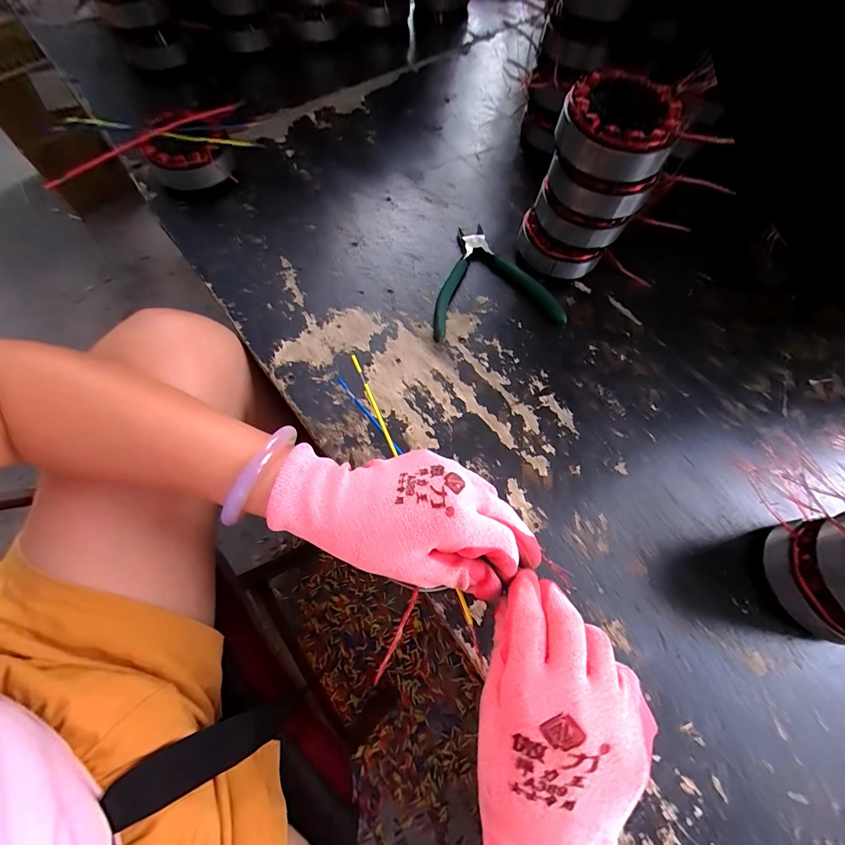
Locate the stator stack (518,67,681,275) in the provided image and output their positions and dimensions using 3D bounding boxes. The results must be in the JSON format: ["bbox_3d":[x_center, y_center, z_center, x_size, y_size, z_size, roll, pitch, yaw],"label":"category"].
[{"bbox_3d":[0.146,-0.203,0.349,0.090,0.152,0.078,25,69,8],"label":"stator stack"}]

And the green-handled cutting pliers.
[{"bbox_3d":[0.068,-0.151,0.401,0.139,0.011,0.125,-11,68,-7],"label":"green-handled cutting pliers"}]

